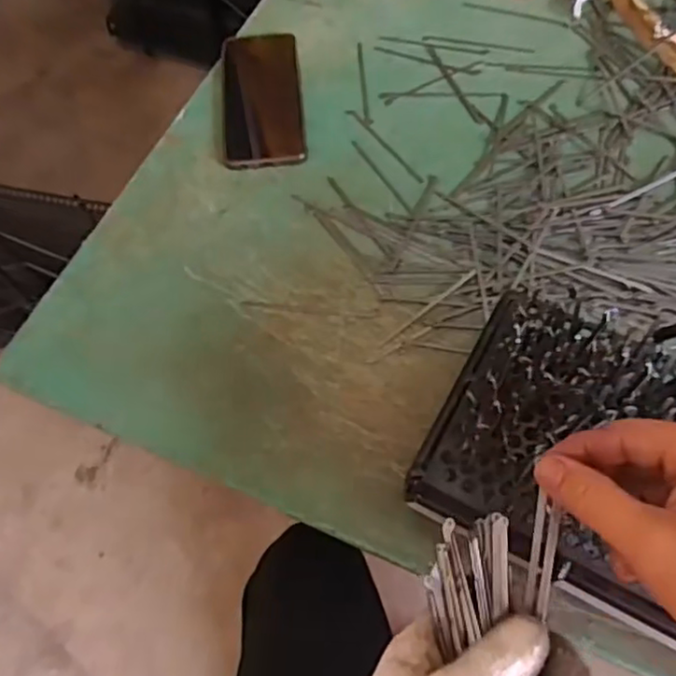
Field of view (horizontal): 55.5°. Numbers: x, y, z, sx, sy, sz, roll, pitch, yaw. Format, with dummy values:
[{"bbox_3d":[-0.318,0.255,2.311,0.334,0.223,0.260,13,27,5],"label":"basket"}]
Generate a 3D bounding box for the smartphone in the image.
[{"bbox_3d":[-0.073,-0.232,0.612,0.074,0.010,0.168,-6,63,1],"label":"smartphone"}]

